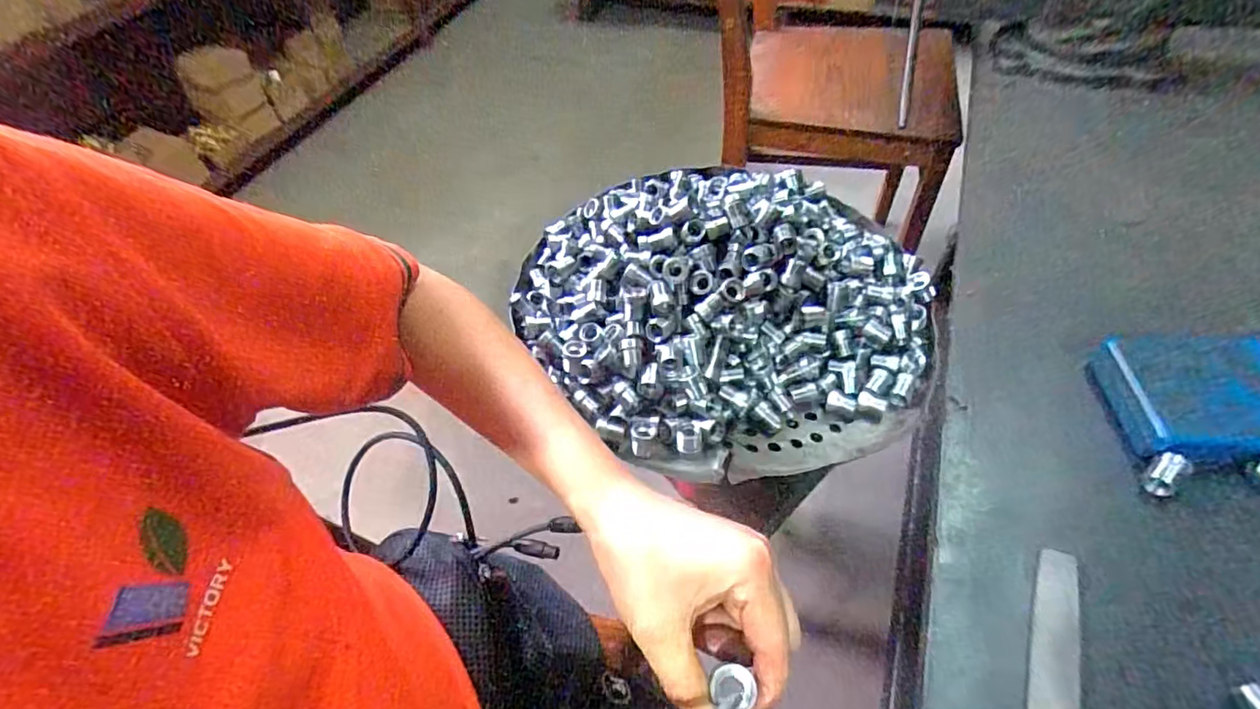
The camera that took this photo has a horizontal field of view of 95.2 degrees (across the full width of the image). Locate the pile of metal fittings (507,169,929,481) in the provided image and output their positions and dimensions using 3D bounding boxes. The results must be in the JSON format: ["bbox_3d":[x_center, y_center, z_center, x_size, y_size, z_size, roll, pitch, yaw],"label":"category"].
[{"bbox_3d":[0.079,-0.068,0.530,0.339,0.095,0.313,-18,53,-10],"label":"pile of metal fittings"}]

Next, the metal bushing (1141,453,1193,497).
[{"bbox_3d":[0.347,0.078,0.373,0.031,0.011,0.017,-34,57,-21],"label":"metal bushing"}]

